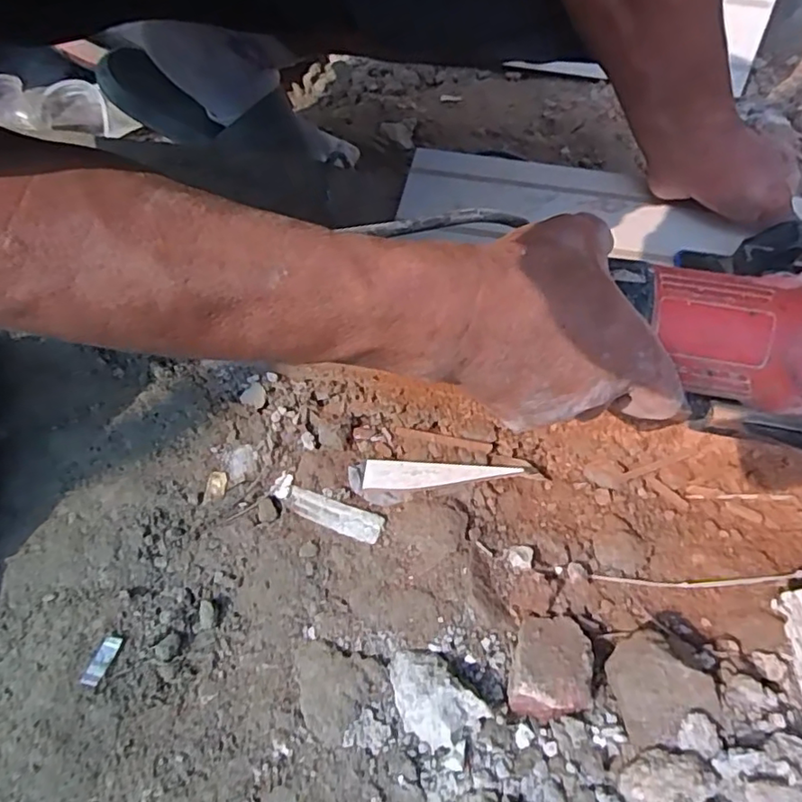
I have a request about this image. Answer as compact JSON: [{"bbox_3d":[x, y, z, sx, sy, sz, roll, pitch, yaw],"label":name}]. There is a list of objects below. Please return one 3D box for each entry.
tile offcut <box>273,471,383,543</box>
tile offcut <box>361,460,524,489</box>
[{"bbox_3d":[-0.054,0.076,0.419,0.087,0.009,0.022,25,63,15],"label":"tile offcut"},{"bbox_3d":[0.028,0.053,0.424,0.109,0.010,0.021,0,60,1],"label":"tile offcut"}]

